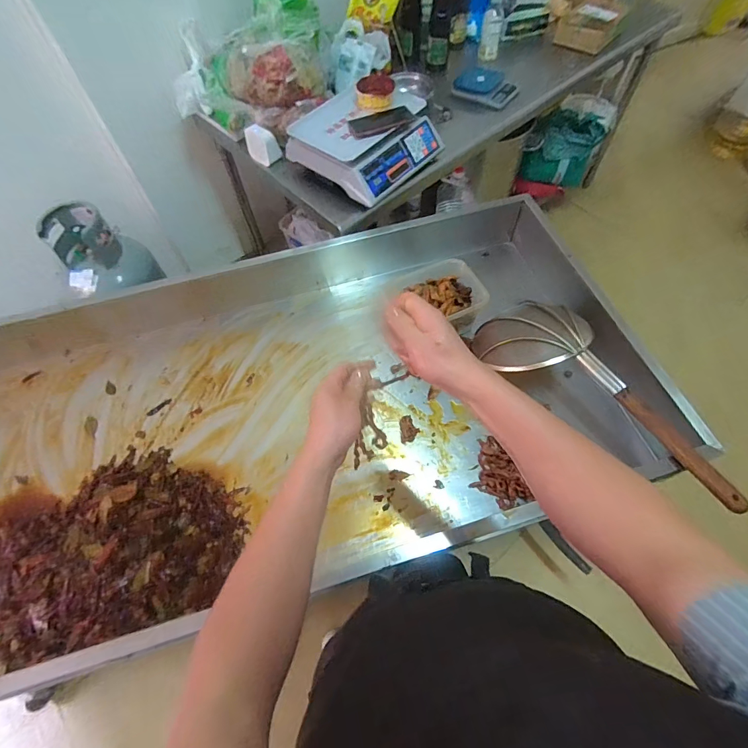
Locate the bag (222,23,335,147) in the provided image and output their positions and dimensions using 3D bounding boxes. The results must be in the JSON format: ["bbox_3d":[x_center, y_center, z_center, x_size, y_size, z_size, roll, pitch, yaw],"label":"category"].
[{"bbox_3d":[-0.252,-0.765,1.060,0.260,0.183,0.172,-12,61,-4],"label":"bag"}]

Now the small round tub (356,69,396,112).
[{"bbox_3d":[0.003,-0.713,1.030,0.093,0.047,0.102,-1,61,2],"label":"small round tub"}]

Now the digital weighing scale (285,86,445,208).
[{"bbox_3d":[-0.018,-0.608,1.047,0.257,0.132,0.311,38,69,21],"label":"digital weighing scale"}]

